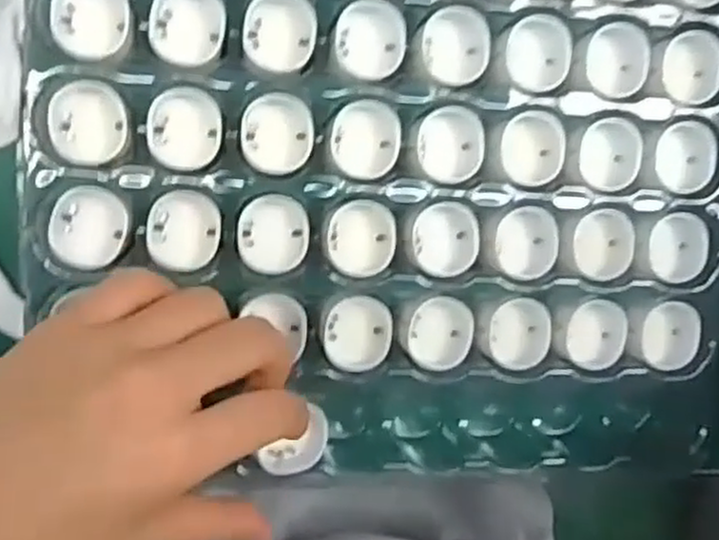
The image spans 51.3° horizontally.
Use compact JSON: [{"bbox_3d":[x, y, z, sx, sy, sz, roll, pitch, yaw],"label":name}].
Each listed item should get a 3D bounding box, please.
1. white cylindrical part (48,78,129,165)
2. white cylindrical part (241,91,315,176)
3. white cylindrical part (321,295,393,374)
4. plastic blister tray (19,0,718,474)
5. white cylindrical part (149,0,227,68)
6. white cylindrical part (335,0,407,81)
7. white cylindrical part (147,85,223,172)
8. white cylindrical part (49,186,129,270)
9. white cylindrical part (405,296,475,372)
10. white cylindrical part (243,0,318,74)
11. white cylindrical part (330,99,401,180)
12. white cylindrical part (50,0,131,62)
[{"bbox_3d":[-0.105,-0.058,0.293,0.030,0.011,0.032,-1,95,-12],"label":"white cylindrical part"},{"bbox_3d":[-0.034,-0.056,0.307,0.029,0.015,0.033,3,94,-12],"label":"white cylindrical part"},{"bbox_3d":[-0.001,0.027,0.321,0.028,0.017,0.030,-1,95,-12],"label":"white cylindrical part"},{"bbox_3d":[0.019,-0.072,0.314,0.292,0.042,0.317,3,98,-6],"label":"plastic blister tray"},{"bbox_3d":[-0.068,-0.096,0.294,0.029,0.011,0.031,-1,95,-12],"label":"white cylindrical part"},{"bbox_3d":[0.005,-0.095,0.308,0.027,0.010,0.031,4,94,-12],"label":"white cylindrical part"},{"bbox_3d":[-0.069,-0.056,0.300,0.028,0.013,0.032,5,94,-12],"label":"white cylindrical part"},{"bbox_3d":[-0.107,-0.016,0.299,0.028,0.021,0.029,-1,95,-12],"label":"white cylindrical part"},{"bbox_3d":[0.035,0.028,0.325,0.027,0.010,0.030,13,92,-12],"label":"white cylindrical part"},{"bbox_3d":[-0.032,-0.096,0.302,0.029,0.010,0.030,-1,95,-12],"label":"white cylindrical part"},{"bbox_3d":[0.002,-0.055,0.314,0.028,0.014,0.031,3,94,-12],"label":"white cylindrical part"},{"bbox_3d":[-0.103,-0.098,0.292,0.028,0.018,0.031,0,95,-12],"label":"white cylindrical part"}]

